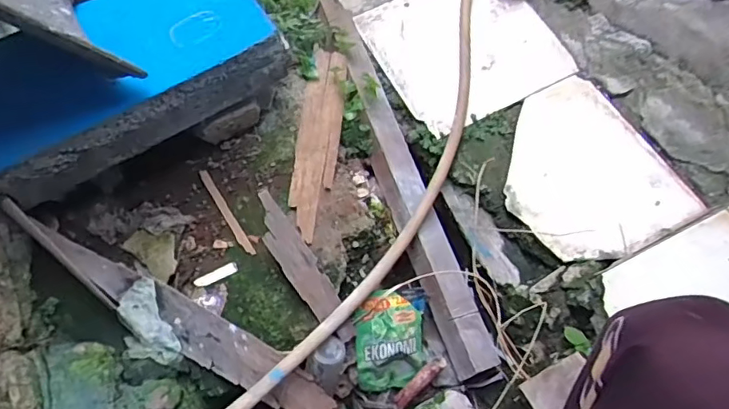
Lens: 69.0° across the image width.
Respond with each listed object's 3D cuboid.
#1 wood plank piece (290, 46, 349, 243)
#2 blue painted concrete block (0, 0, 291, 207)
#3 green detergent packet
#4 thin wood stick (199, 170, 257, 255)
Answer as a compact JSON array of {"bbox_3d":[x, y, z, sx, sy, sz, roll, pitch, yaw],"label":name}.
[{"bbox_3d":[-0.072,-0.104,0.819,0.063,0.012,0.328,4,66,5],"label":"wood plank piece"},{"bbox_3d":[-0.328,-0.177,0.724,0.400,0.104,0.191,-30,67,-16],"label":"blue painted concrete block"},{"bbox_3d":[0.037,0.204,0.774,0.096,0.024,0.152,-4,103,-5],"label":"green detergent packet"},{"bbox_3d":[-0.203,0.010,0.777,0.014,0.009,0.159,-30,67,-16],"label":"thin wood stick"}]

